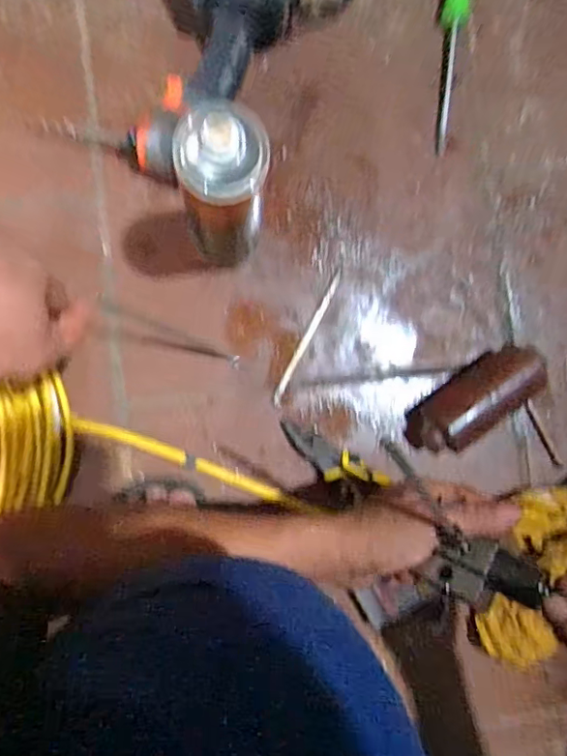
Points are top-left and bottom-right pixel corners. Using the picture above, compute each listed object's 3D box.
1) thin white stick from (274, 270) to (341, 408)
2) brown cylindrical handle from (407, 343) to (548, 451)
[{"bbox_3d":[0.023,-0.040,0.554,0.010,0.004,0.148,25,86,-3],"label":"thin white stick"},{"bbox_3d":[0.191,0.023,0.545,0.142,0.050,0.059,-34,92,-5],"label":"brown cylindrical handle"}]

